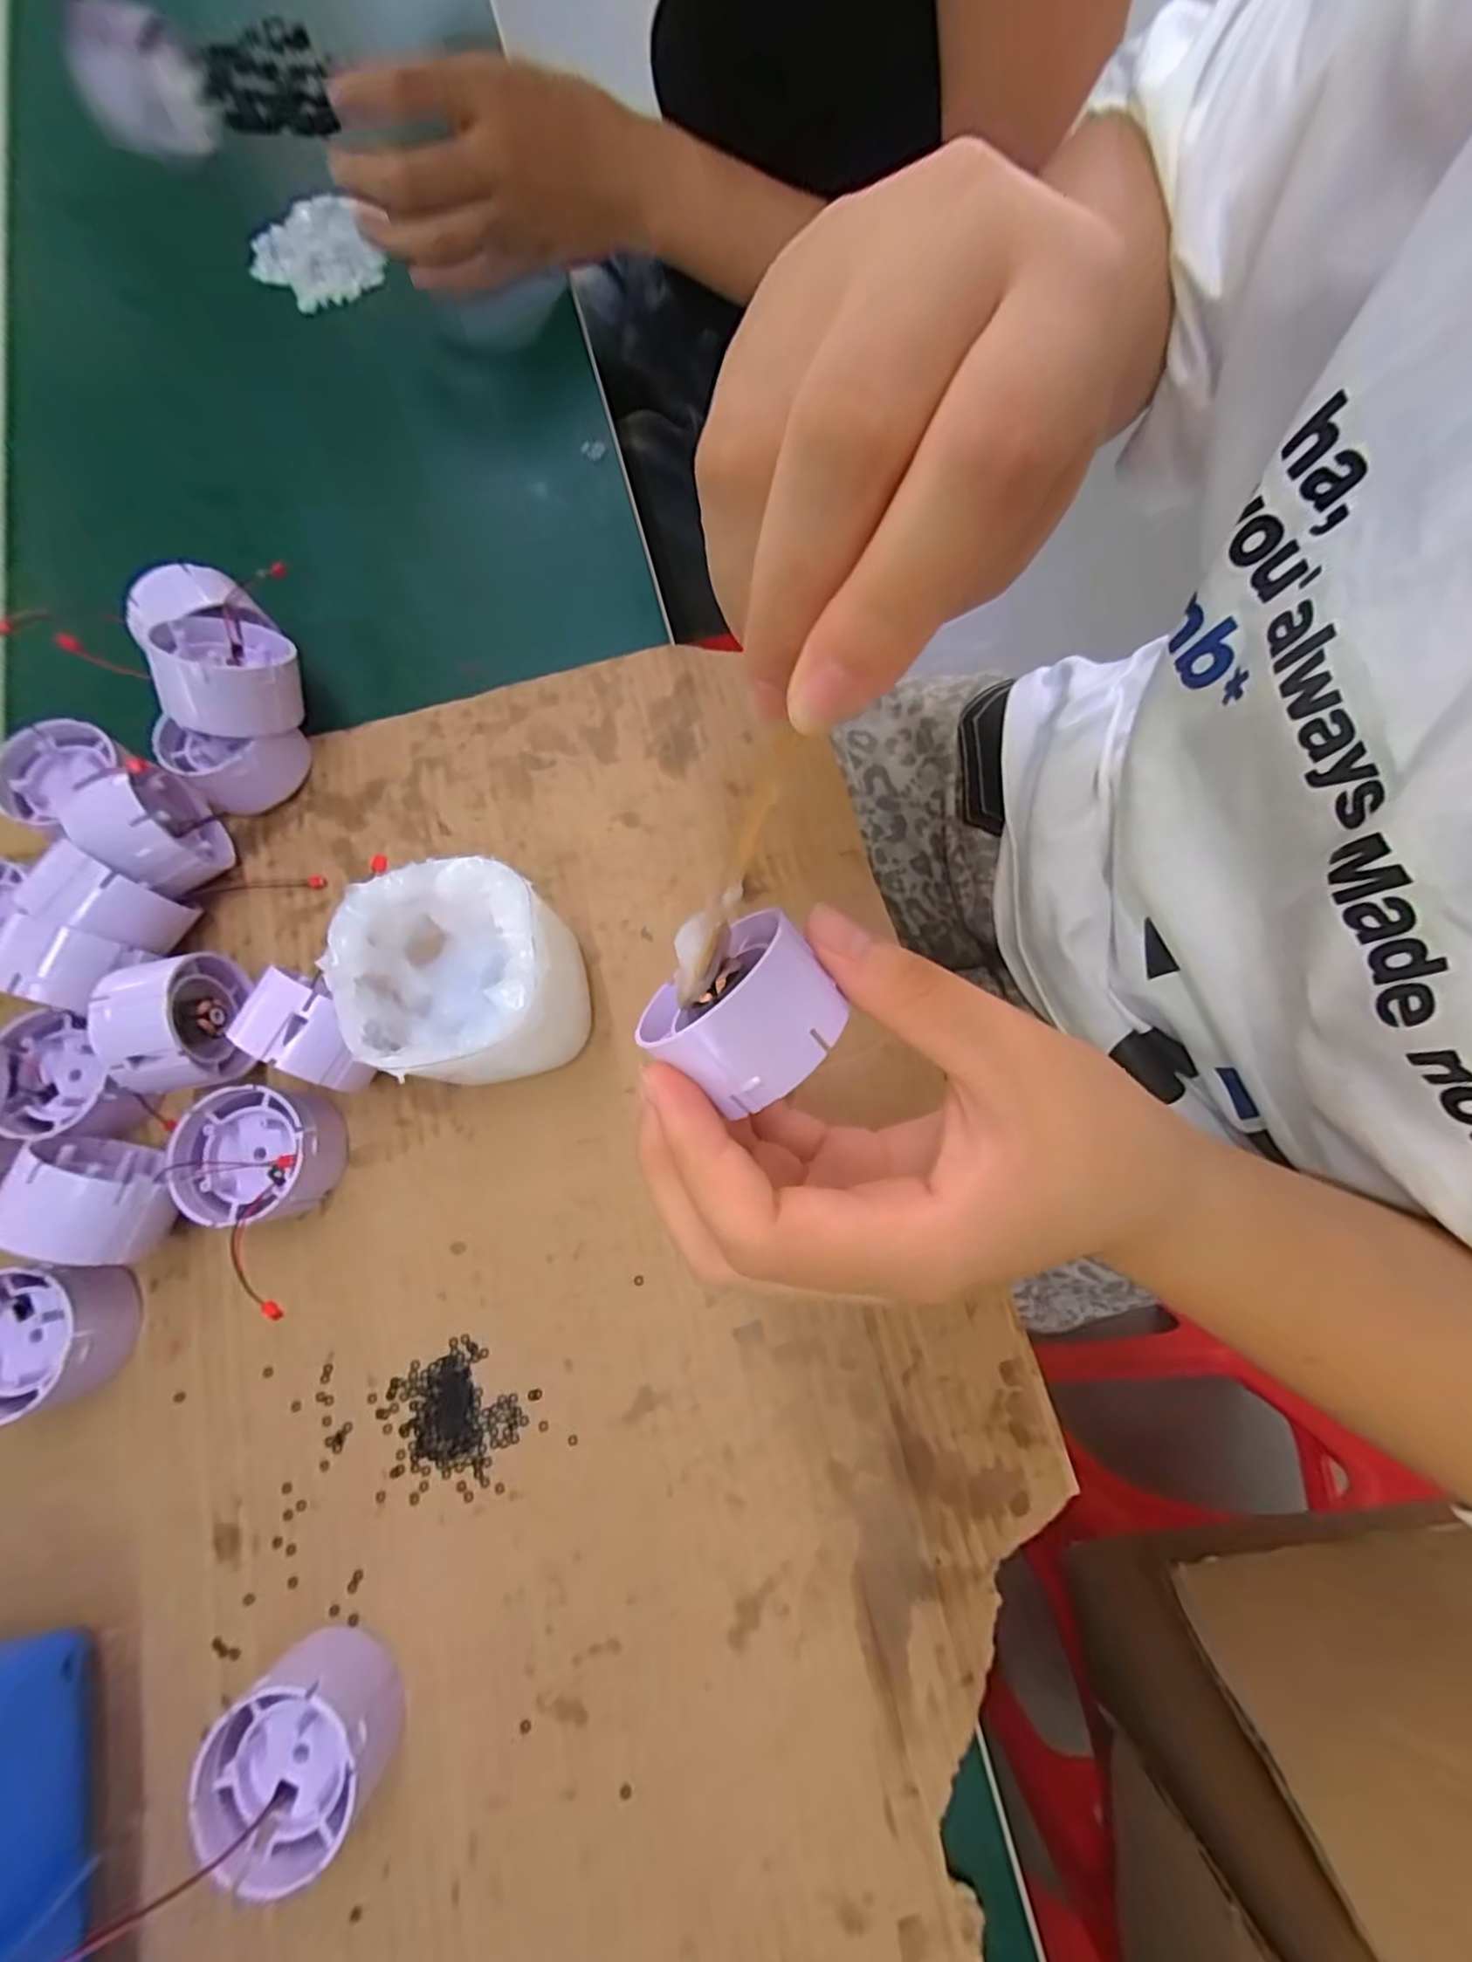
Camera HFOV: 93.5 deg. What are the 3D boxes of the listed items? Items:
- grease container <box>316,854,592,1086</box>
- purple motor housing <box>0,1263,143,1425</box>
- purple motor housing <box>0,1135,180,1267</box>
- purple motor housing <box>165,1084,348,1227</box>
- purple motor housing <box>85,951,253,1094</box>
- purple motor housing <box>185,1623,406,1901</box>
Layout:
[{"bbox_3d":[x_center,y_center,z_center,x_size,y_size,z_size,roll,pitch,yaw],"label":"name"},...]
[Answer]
[{"bbox_3d":[-0.086,-0.003,0.234,0.074,0.072,0.065,-19,76,-2],"label":"grease container"},{"bbox_3d":[-0.231,0.118,0.231,0.050,0.025,0.044,-18,76,-1],"label":"purple motor housing"},{"bbox_3d":[-0.211,0.073,0.231,0.047,0.049,0.029,17,78,7],"label":"purple motor housing"},{"bbox_3d":[-0.165,0.060,0.244,0.047,0.027,0.043,-7,76,1],"label":"purple motor housing"},{"bbox_3d":[-0.195,0.015,0.245,0.029,0.044,0.047,-15,76,-1],"label":"purple motor housing"},{"bbox_3d":[-0.125,0.222,0.201,0.044,0.026,0.047,-1,76,3],"label":"purple motor housing"}]

